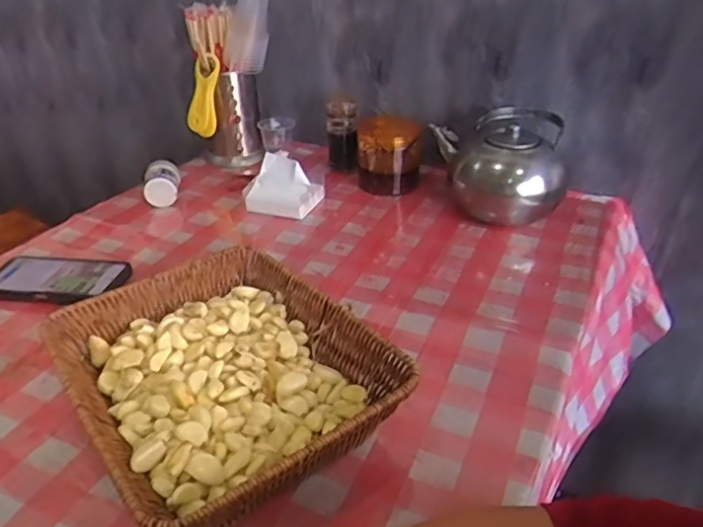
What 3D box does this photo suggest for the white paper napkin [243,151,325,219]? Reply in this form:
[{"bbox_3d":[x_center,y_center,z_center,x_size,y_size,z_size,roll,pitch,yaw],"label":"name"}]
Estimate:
[{"bbox_3d":[-0.105,-0.112,0.864,0.109,0.076,0.089,5,33,9],"label":"white paper napkin"}]

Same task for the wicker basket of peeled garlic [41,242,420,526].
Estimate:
[{"bbox_3d":[-0.113,0.101,0.510,0.227,0.073,0.283,-23,39,-31],"label":"wicker basket of peeled garlic"}]

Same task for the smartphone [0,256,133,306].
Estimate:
[{"bbox_3d":[-0.360,0.019,0.698,0.158,0.015,0.084,4,33,7],"label":"smartphone"}]

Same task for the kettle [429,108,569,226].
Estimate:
[{"bbox_3d":[0.215,-0.141,0.846,0.175,0.123,0.156,1,32,3],"label":"kettle"}]

